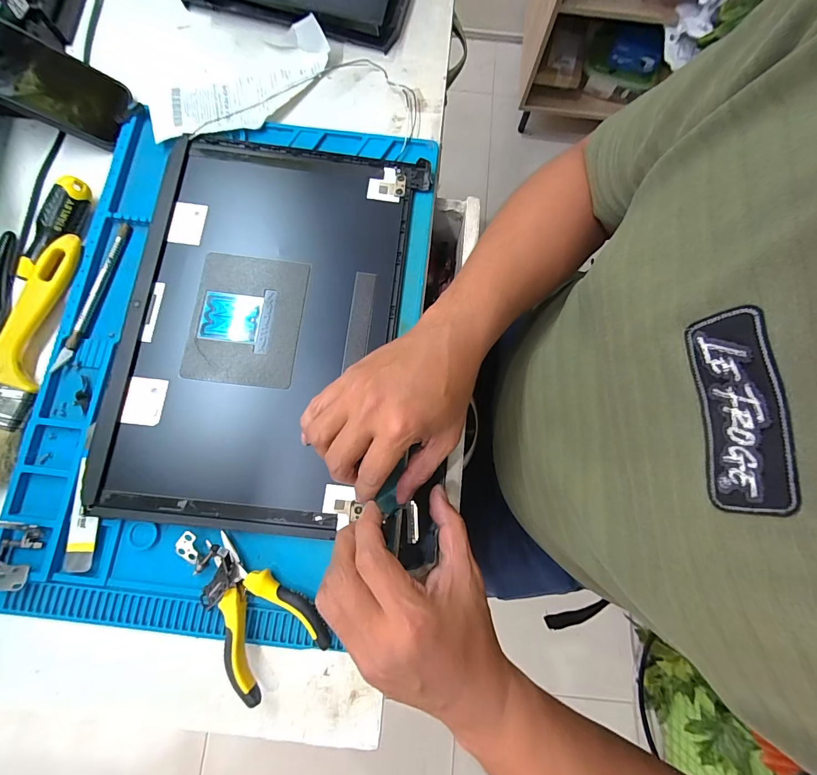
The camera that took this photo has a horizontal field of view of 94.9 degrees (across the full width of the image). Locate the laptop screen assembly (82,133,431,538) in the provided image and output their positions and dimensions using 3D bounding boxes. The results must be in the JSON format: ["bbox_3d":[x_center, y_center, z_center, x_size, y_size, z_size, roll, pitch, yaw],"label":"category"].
[{"bbox_3d":[-0.133,-0.063,0.346,0.235,0.011,0.360,8,78,0],"label":"laptop screen assembly"}]

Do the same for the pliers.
[{"bbox_3d":[-0.122,0.170,0.293,0.073,0.018,0.115,-37,82,-8],"label":"pliers"}]

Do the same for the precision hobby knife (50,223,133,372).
[{"bbox_3d":[-0.292,-0.087,0.347,0.008,0.007,0.150,14,79,1],"label":"precision hobby knife"}]

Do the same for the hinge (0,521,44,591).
[{"bbox_3d":[-0.314,0.132,0.296,0.028,0.017,0.049,7,78,0],"label":"hinge"}]

